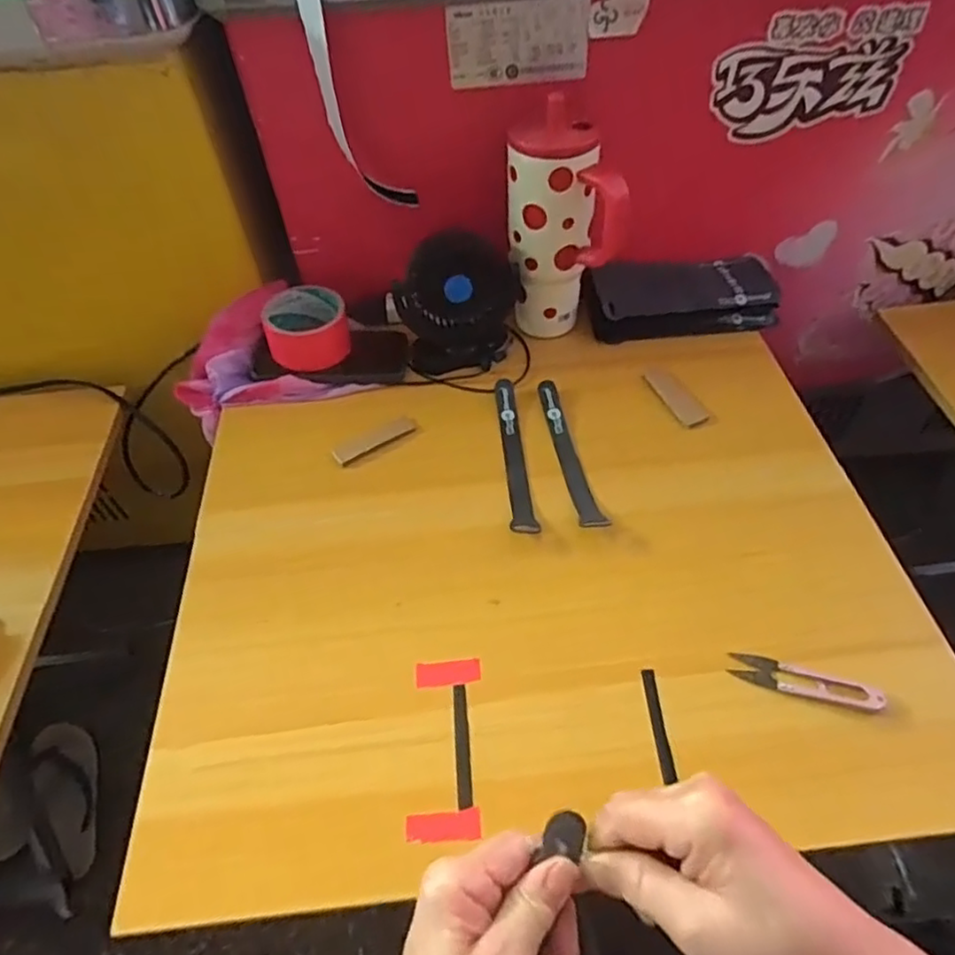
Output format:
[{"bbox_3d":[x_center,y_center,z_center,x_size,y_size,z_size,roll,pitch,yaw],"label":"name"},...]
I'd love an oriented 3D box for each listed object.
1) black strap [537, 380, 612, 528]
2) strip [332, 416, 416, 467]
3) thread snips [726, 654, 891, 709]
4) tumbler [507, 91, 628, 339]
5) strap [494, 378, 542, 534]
[{"bbox_3d":[0.087,-0.026,0.616,0.023,0.012,0.187,-9,51,-4],"label":"black strap"},{"bbox_3d":[-0.102,-0.038,0.637,0.083,0.004,0.025,-29,55,-19],"label":"strip"},{"bbox_3d":[0.237,0.147,0.466,0.103,0.009,0.022,11,52,12],"label":"thread snips"},{"bbox_3d":[0.084,-0.230,0.643,0.086,0.217,0.102,-14,51,-9],"label":"tumbler"},{"bbox_3d":[0.034,-0.024,0.617,0.023,0.012,0.190,-6,51,-2],"label":"strap"}]

